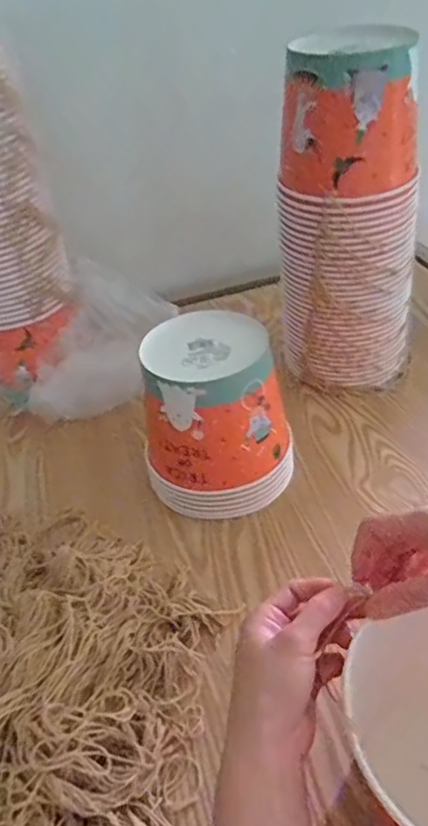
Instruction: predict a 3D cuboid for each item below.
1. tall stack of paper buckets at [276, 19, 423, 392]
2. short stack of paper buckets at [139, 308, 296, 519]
[{"bbox_3d":[0.158,-0.215,0.713,0.155,0.388,0.136,2,42,11],"label":"tall stack of paper buckets"},{"bbox_3d":[0.007,0.001,0.642,0.147,0.170,0.146,-5,41,3],"label":"short stack of paper buckets"}]

